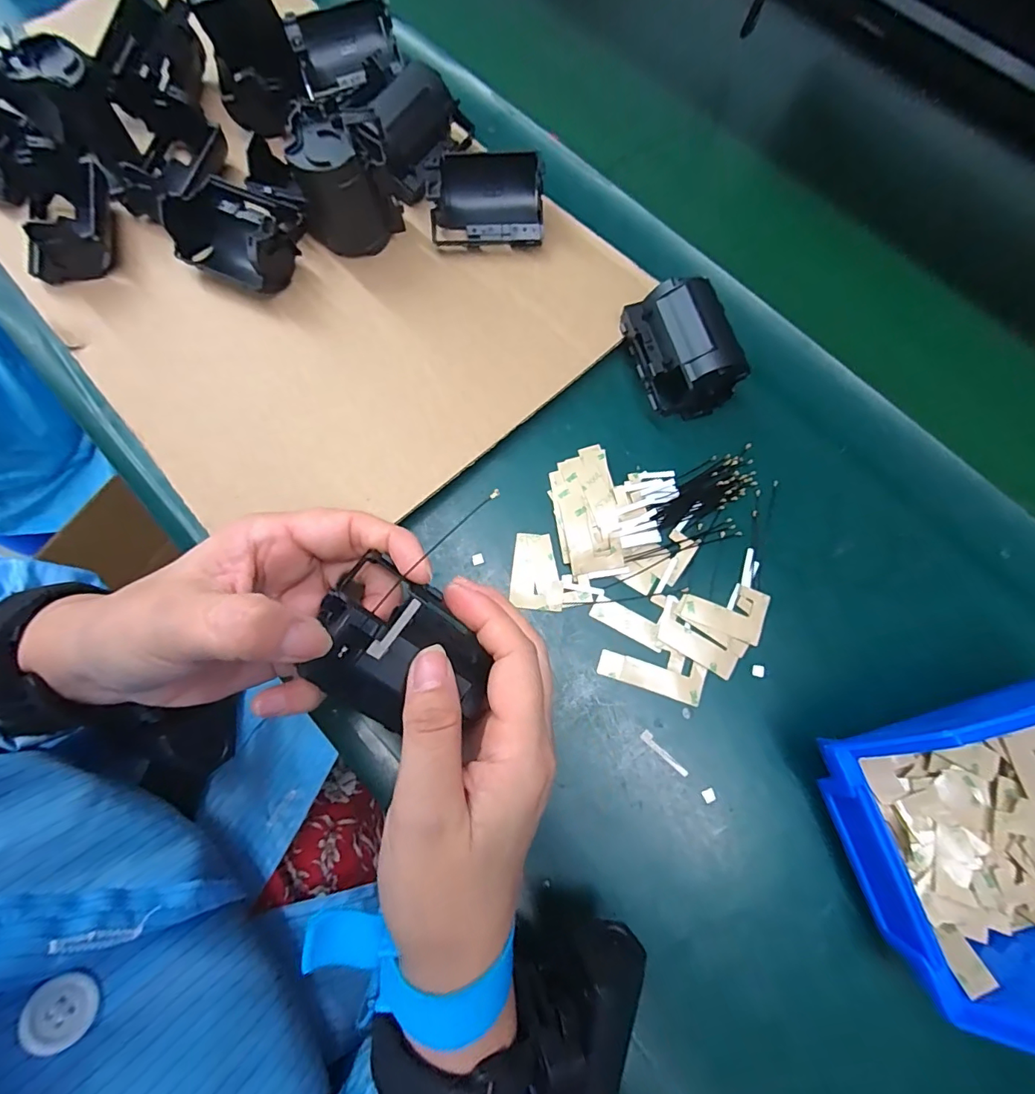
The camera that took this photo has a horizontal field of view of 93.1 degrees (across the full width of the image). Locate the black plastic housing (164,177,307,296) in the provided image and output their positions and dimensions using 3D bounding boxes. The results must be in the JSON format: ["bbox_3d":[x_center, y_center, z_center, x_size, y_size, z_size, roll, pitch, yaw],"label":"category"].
[{"bbox_3d":[-0.172,-0.197,0.305,0.075,0.042,0.054,24,74,5],"label":"black plastic housing"}]

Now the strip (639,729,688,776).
[{"bbox_3d":[0.074,0.104,0.246,0.006,0.004,0.028,-43,79,-11],"label":"strip"}]

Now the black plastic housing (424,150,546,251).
[{"bbox_3d":[-0.020,-0.223,0.318,0.071,0.029,0.049,2,74,-1],"label":"black plastic housing"}]

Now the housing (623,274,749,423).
[{"bbox_3d":[0.095,-0.116,0.285,0.053,0.041,0.071,-15,75,-6],"label":"housing"}]

